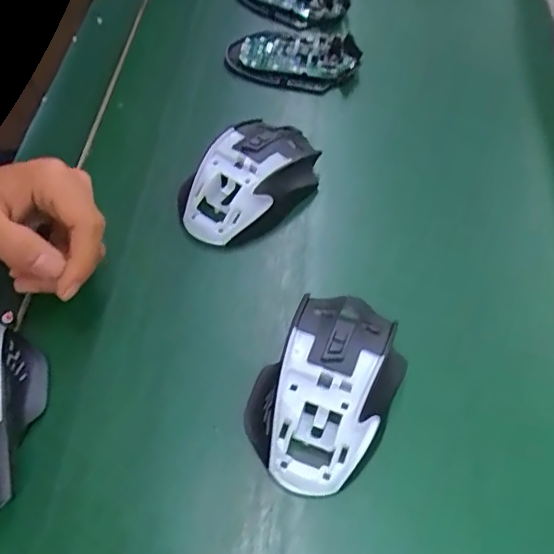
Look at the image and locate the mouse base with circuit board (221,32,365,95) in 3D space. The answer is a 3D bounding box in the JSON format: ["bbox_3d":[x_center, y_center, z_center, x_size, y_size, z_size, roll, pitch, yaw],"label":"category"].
[{"bbox_3d":[0.014,-0.195,0.502,0.114,0.017,0.074,11,56,8],"label":"mouse base with circuit board"}]

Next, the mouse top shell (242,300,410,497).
[{"bbox_3d":[0.027,0.061,0.322,0.075,0.051,0.116,21,58,14],"label":"mouse top shell"}]

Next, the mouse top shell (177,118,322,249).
[{"bbox_3d":[-0.020,-0.074,0.406,0.077,0.039,0.116,32,61,20],"label":"mouse top shell"}]

